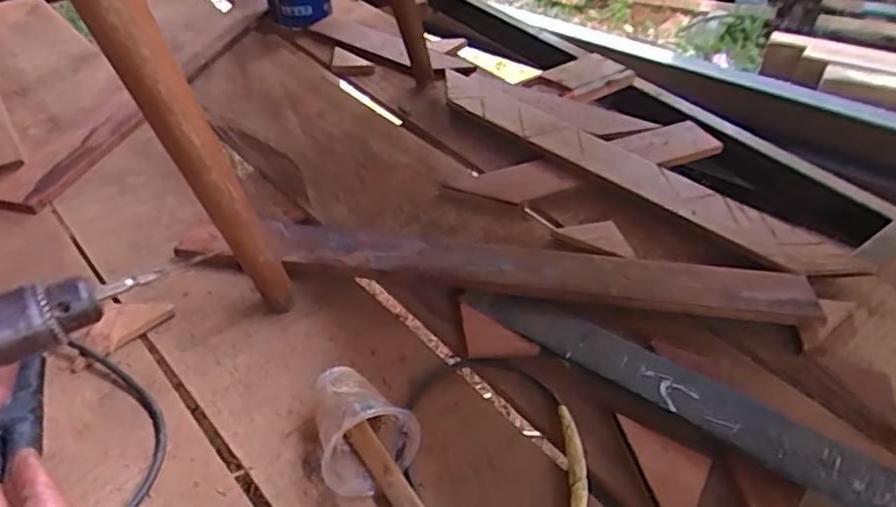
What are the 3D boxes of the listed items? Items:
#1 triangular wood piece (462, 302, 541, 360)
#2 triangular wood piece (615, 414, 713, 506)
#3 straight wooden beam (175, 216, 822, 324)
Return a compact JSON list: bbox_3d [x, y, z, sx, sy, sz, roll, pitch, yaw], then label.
[{"bbox_3d":[0.034,0.078,0.533,0.081,0.015,0.041,32,53,30],"label":"triangular wood piece"},{"bbox_3d":[0.155,0.165,0.456,0.071,0.007,0.055,25,76,17],"label":"triangular wood piece"},{"bbox_3d":[0.032,0.012,0.592,0.582,0.024,0.068,7,44,8],"label":"straight wooden beam"}]

